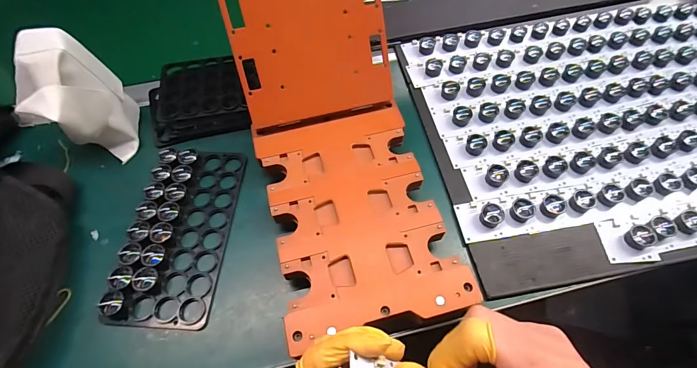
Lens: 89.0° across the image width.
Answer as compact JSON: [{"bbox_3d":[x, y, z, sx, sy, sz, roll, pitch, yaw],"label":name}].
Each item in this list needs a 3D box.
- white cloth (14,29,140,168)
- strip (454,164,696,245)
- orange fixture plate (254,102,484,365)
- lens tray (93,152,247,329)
[{"bbox_3d":[-0.297,-0.093,0.391,0.075,0.117,0.099,-4,60,-1],"label":"white cloth"},{"bbox_3d":[0.357,0.001,0.384,0.490,0.015,0.046,-9,61,-4],"label":"strip"},{"bbox_3d":[0.005,0.030,0.365,0.162,0.032,0.227,-14,61,-6],"label":"orange fixture plate"},{"bbox_3d":[-0.174,0.043,0.368,0.096,0.015,0.194,2,60,3],"label":"lens tray"}]

